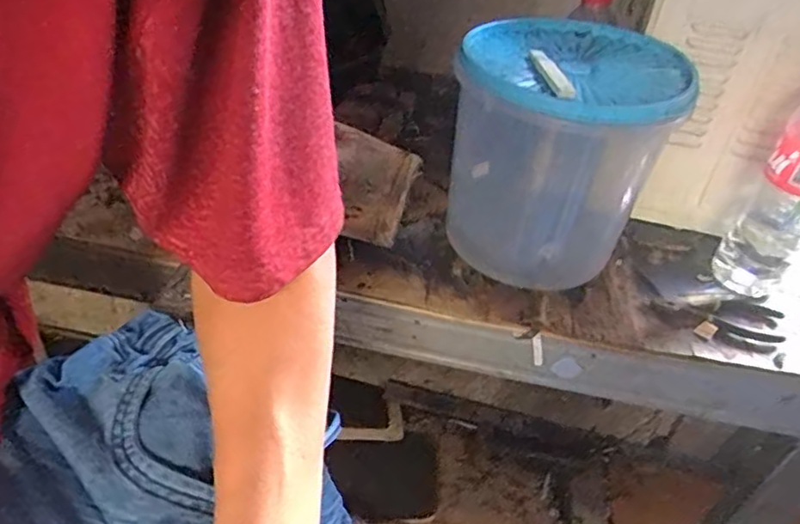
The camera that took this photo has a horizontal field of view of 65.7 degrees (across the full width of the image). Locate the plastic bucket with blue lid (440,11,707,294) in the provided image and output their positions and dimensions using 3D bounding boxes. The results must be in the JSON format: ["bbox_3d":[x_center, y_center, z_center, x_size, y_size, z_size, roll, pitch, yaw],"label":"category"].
[{"bbox_3d":[0.138,-0.091,0.555,0.171,0.205,0.166,4,38,-3],"label":"plastic bucket with blue lid"}]

